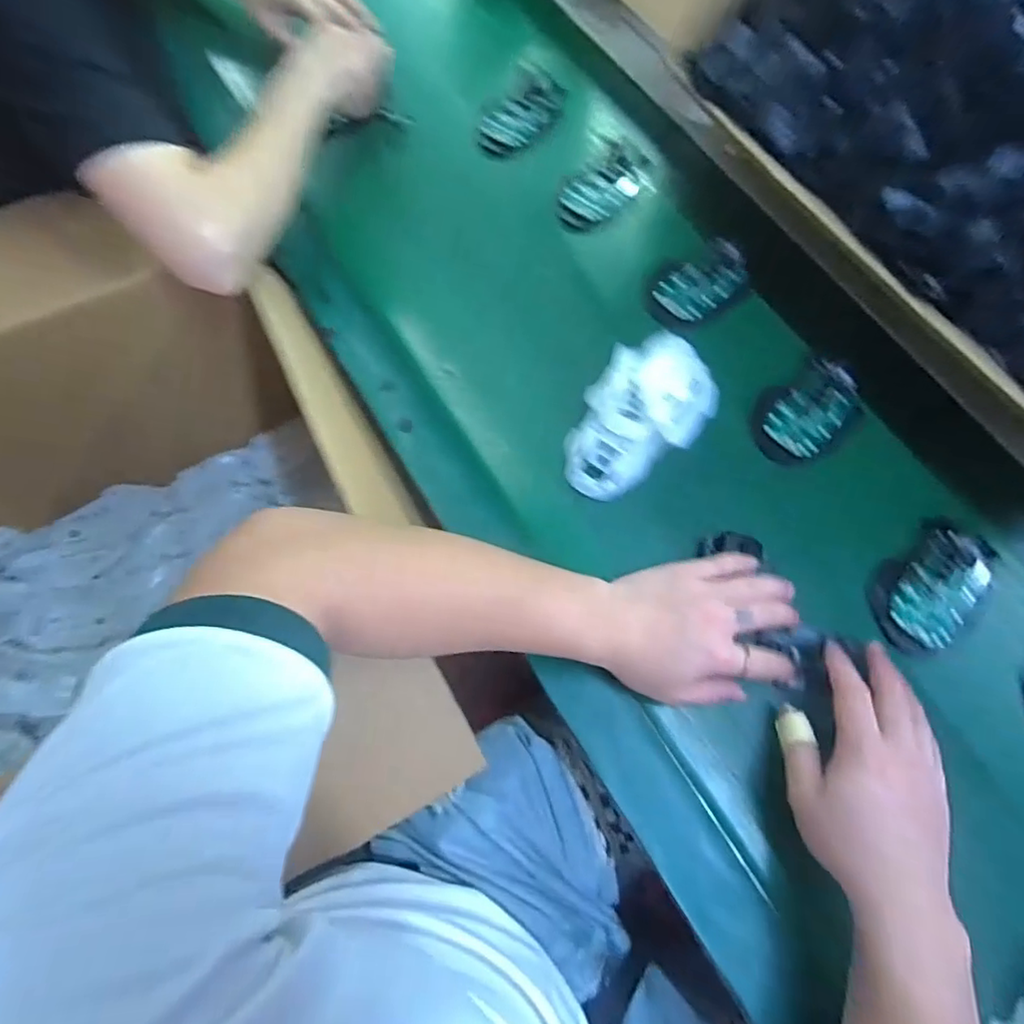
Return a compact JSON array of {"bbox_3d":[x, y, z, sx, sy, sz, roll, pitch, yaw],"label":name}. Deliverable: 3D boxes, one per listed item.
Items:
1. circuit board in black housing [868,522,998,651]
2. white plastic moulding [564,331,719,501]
[{"bbox_3d":[0.330,0.057,0.472,0.069,0.019,0.104,35,75,13],"label":"circuit board in black housing"},{"bbox_3d":[0.107,-0.078,0.503,0.092,0.055,0.136,34,75,13],"label":"white plastic moulding"}]

